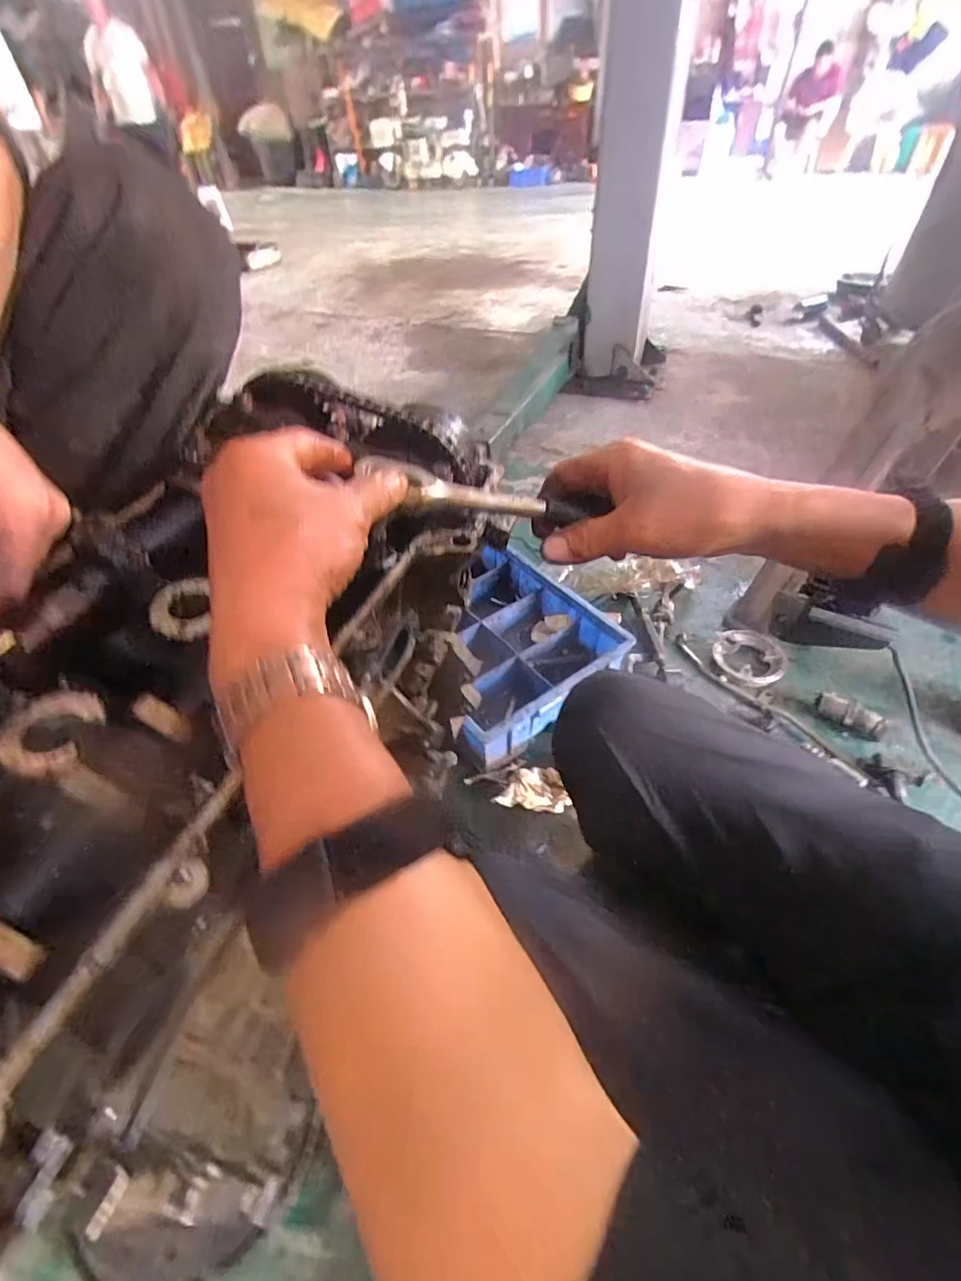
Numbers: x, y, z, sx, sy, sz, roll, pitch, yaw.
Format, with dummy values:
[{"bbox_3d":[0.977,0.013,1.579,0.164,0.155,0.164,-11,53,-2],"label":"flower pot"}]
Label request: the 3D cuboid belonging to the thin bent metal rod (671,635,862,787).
[{"bbox_3d":[0.457,0.101,0.865,0.034,0.027,0.359,-24,48,-19],"label":"thin bent metal rod"}]

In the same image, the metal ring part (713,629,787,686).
[{"bbox_3d":[0.478,0.029,0.931,0.115,0.028,0.118,28,53,27],"label":"metal ring part"}]

